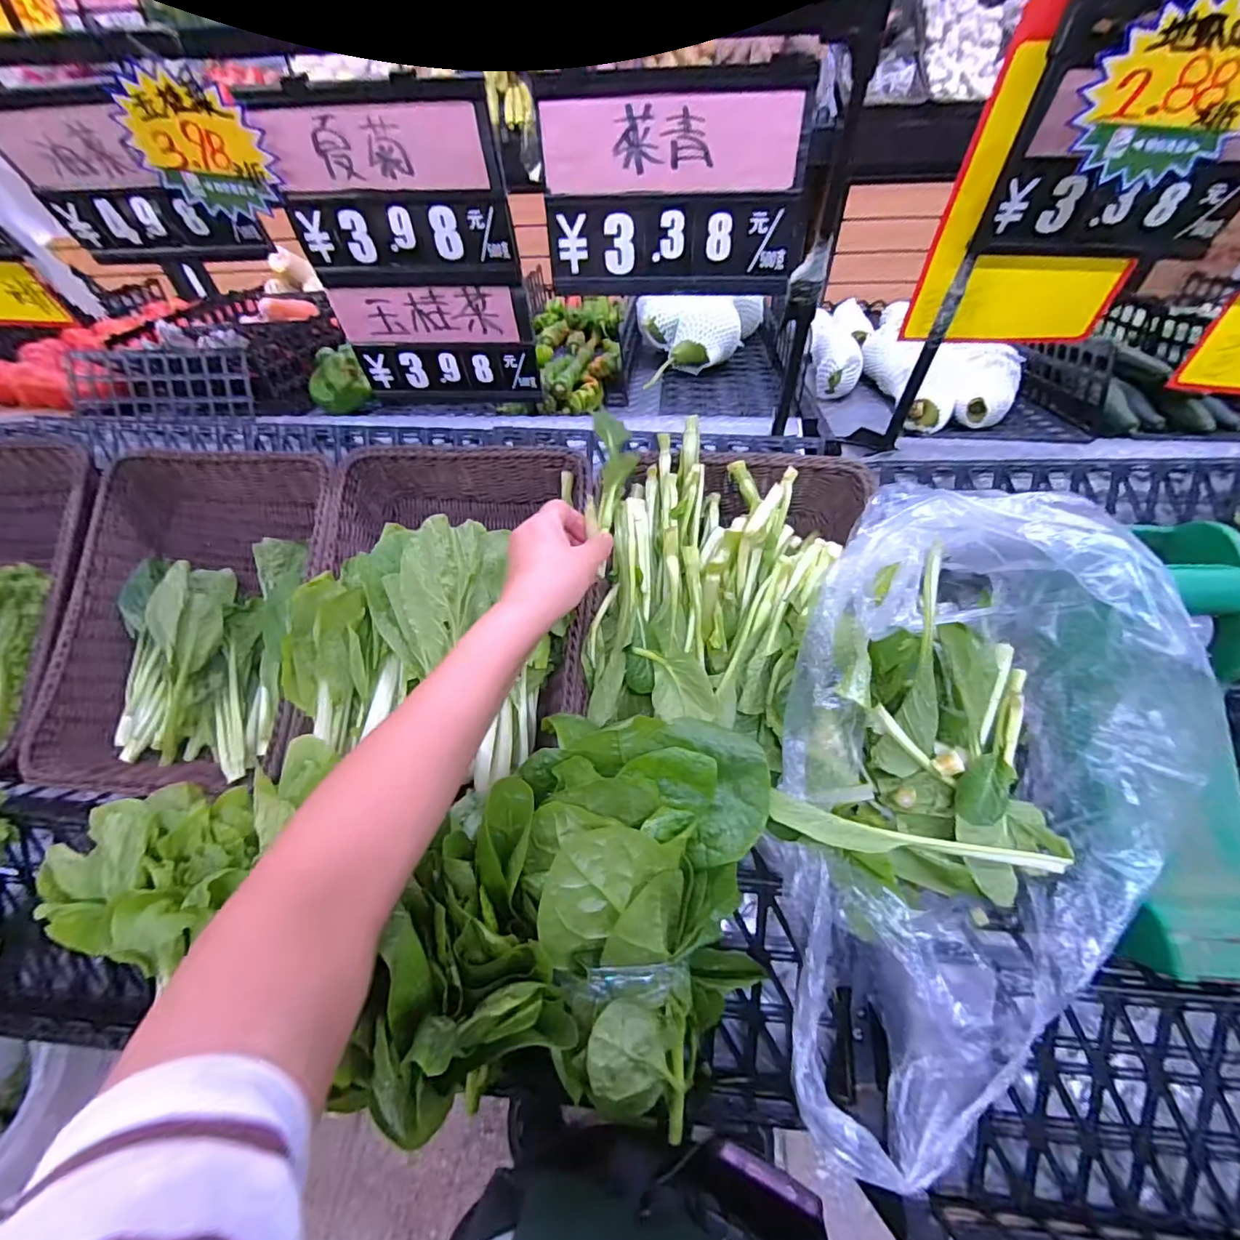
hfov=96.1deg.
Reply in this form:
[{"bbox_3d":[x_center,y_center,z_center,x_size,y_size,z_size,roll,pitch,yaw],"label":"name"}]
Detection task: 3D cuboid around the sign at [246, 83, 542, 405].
[{"bbox_3d":[-0.219,-0.376,0.610,0.221,0.305,0.020,2,54,5],"label":"sign"}]

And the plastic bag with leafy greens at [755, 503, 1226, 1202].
[{"bbox_3d":[0.271,0.122,0.424,0.278,0.172,0.492,4,73,12],"label":"plastic bag with leafy greens"}]

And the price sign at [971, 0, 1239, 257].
[{"bbox_3d":[0.468,-0.414,0.483,0.252,0.202,0.039,3,68,4],"label":"price sign"}]

